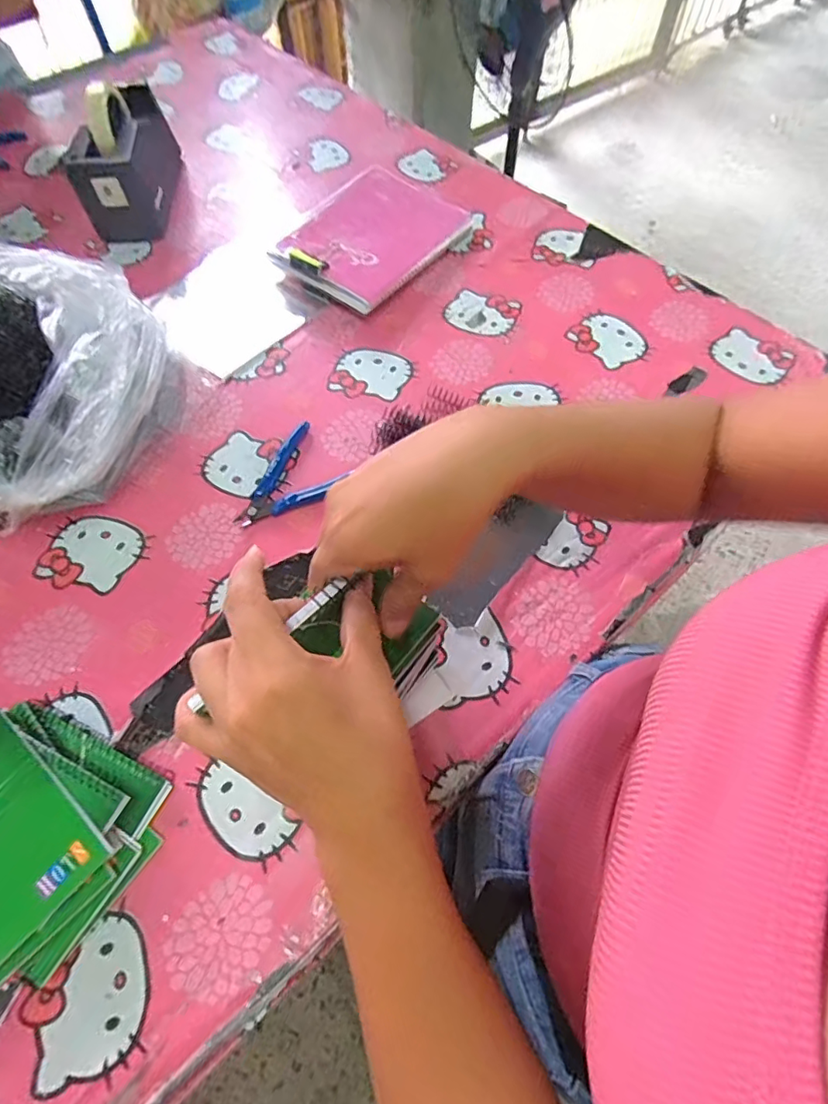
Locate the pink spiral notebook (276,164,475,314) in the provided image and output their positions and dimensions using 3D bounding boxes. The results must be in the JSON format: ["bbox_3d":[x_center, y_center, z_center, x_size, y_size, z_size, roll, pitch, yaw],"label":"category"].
[{"bbox_3d":[-0.045,-0.387,0.644,0.158,0.018,0.235,37,64,7],"label":"pink spiral notebook"}]

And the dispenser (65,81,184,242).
[{"bbox_3d":[-0.359,-0.492,0.665,0.084,0.118,0.210,-4,62,-1],"label":"dispenser"}]

